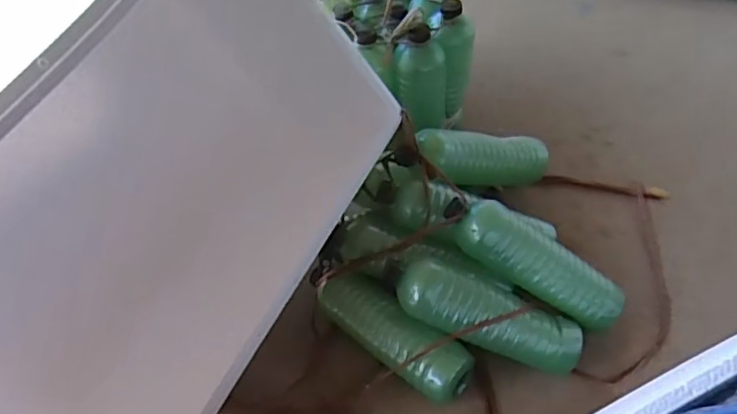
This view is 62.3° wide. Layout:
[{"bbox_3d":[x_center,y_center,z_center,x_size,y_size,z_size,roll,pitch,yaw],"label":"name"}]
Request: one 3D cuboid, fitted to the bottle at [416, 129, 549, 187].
[{"bbox_3d":[0.160,-0.066,0.851,0.223,0.059,0.063,3,43,-27],"label":"bottle"}]

